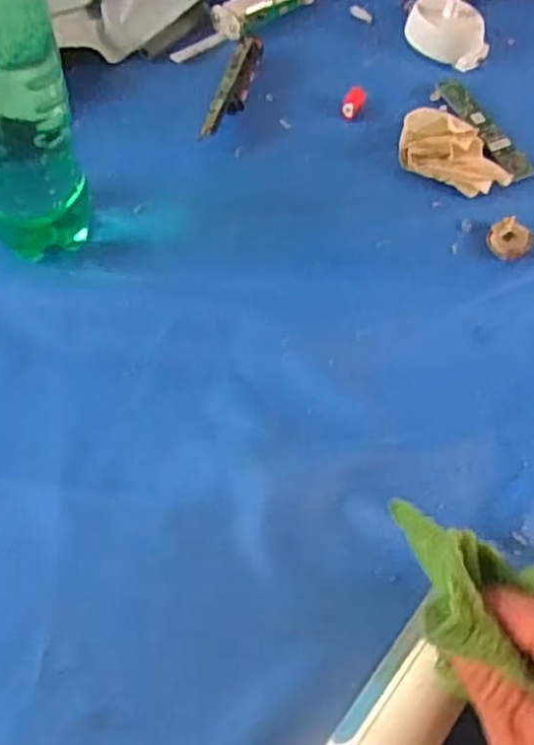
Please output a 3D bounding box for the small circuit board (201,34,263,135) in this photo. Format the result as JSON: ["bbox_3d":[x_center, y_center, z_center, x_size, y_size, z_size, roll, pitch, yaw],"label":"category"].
[{"bbox_3d":[-0.022,-0.187,0.480,0.017,0.019,0.104,13,61,4],"label":"small circuit board"}]

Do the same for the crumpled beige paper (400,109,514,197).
[{"bbox_3d":[0.117,-0.143,0.460,0.077,0.026,0.044,41,66,18],"label":"crumpled beige paper"}]

